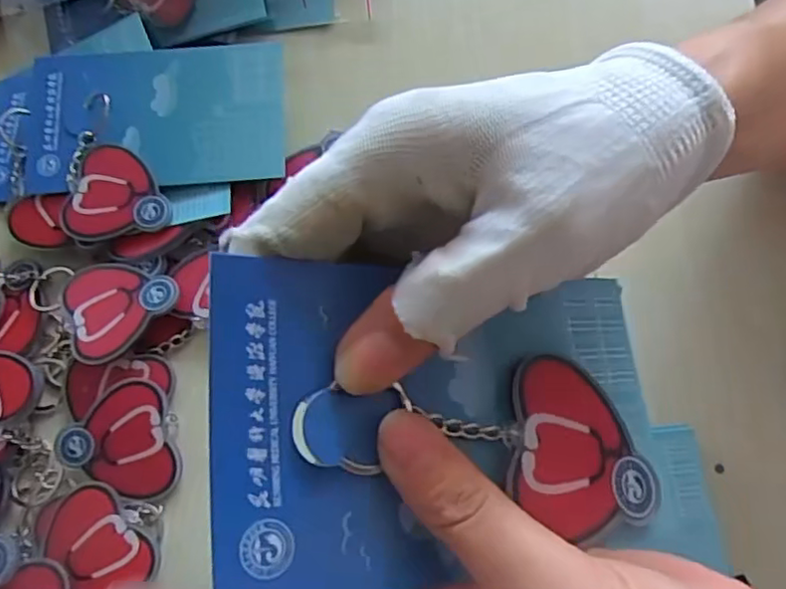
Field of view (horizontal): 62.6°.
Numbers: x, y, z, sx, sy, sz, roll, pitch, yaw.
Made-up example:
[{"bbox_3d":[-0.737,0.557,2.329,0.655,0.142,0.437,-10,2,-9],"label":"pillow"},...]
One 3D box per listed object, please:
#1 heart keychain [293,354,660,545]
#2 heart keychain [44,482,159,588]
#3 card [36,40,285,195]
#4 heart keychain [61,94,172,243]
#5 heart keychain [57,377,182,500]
[{"bbox_3d":[0.026,0.037,0.170,0.106,0.006,0.045,13,63,-22],"label":"heart keychain"},{"bbox_3d":[-0.123,0.105,0.270,0.034,0.007,0.049,-42,69,-13],"label":"heart keychain"},{"bbox_3d":[-0.124,-0.096,0.343,0.131,0.006,0.081,-4,74,0],"label":"card"},{"bbox_3d":[-0.152,-0.061,0.329,0.048,0.012,0.080,-31,67,-9],"label":"heart keychain"},{"bbox_3d":[-0.122,0.068,0.286,0.050,0.004,0.050,-1,81,4],"label":"heart keychain"}]

